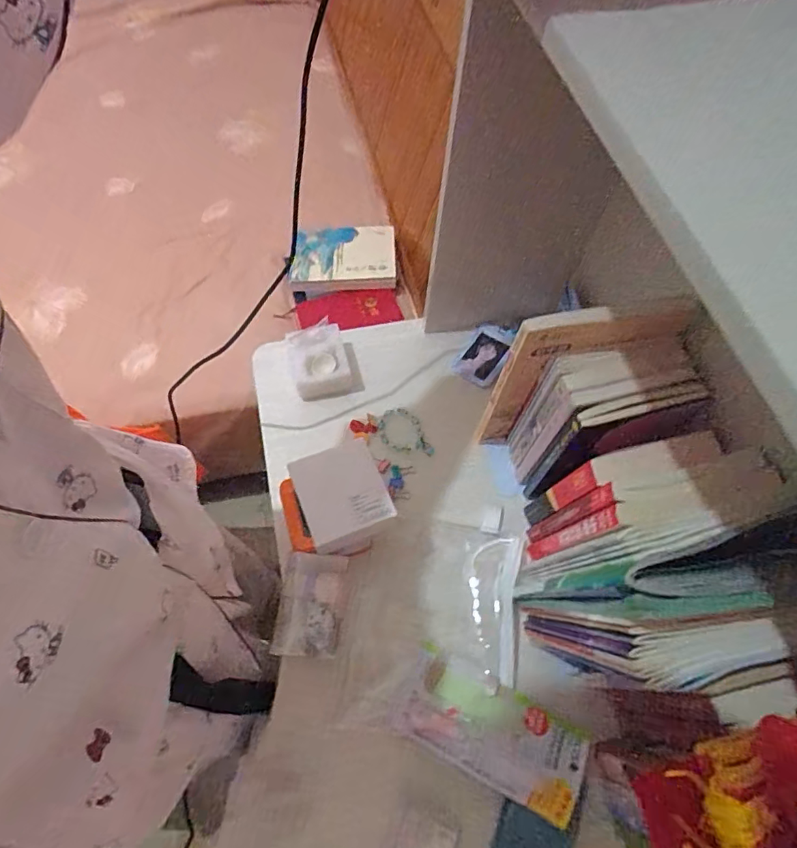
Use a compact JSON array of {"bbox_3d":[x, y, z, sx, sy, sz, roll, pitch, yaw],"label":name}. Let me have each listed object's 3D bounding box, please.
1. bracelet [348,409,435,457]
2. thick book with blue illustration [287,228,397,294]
[{"bbox_3d":[-0.006,0.006,0.722,0.121,0.014,0.067,12,64,2],"label":"bracelet"},{"bbox_3d":[-0.125,-0.383,1.162,0.233,0.032,0.176,-1,64,-4],"label":"thick book with blue illustration"}]

